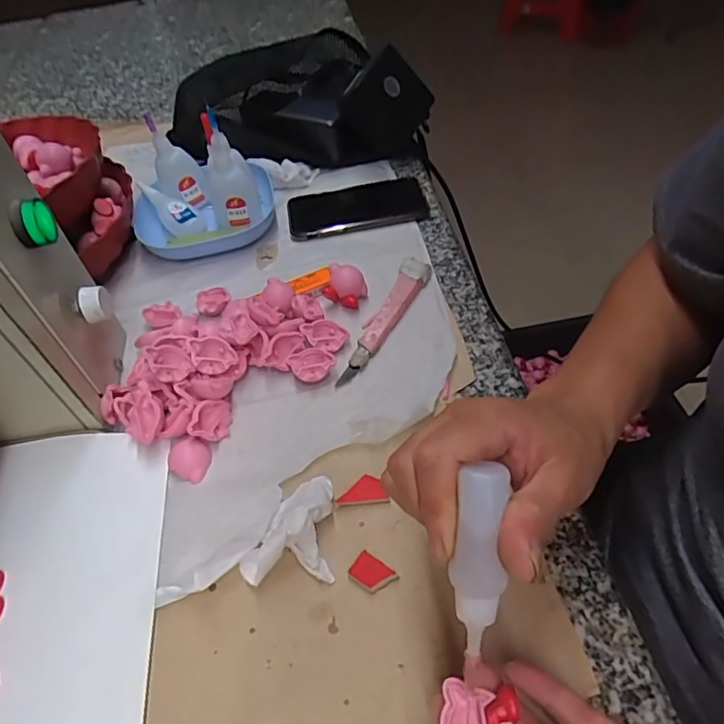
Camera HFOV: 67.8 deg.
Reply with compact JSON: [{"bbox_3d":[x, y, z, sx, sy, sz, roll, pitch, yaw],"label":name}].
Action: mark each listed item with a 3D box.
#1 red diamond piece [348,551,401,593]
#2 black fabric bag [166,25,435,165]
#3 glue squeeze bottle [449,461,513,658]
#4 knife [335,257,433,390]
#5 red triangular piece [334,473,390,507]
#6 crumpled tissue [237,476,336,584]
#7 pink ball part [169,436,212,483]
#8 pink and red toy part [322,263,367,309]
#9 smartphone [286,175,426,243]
[{"bbox_3d":[0.006,0.122,0.310,0.025,0.005,0.018,28,57,25],"label":"red diamond piece"},{"bbox_3d":[-0.073,-0.324,0.633,0.265,0.092,0.214,-8,49,0],"label":"black fabric bag"},{"bbox_3d":[0.046,0.078,0.214,0.019,0.075,0.015,3,8,7],"label":"glue squeeze bottle"},{"bbox_3d":[0.017,-0.037,0.436,0.026,0.013,0.137,21,55,21],"label":"knife"},{"bbox_3d":[-0.001,0.082,0.345,0.032,0.004,0.018,-4,58,-4],"label":"red triangular piece"},{"bbox_3d":[-0.045,0.096,0.324,0.052,0.028,0.064,-3,50,1],"label":"crumpled tissue"},{"bbox_3d":[-0.119,0.066,0.371,0.027,0.015,0.026,-2,50,2],"label":"pink ball part"},{"bbox_3d":[-0.014,-0.064,0.456,0.033,0.023,0.028,11,52,13],"label":"pink and red toy part"},{"bbox_3d":[-0.006,-0.159,0.545,0.136,0.006,0.075,-10,49,-2],"label":"smartphone"}]

